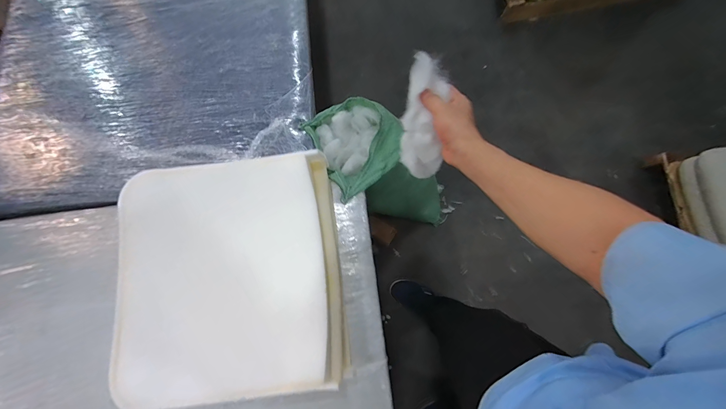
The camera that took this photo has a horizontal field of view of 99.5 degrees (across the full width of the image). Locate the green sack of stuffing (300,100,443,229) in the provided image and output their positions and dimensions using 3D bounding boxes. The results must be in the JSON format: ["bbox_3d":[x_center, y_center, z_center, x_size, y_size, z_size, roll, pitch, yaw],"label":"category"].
[{"bbox_3d":[0.115,-0.047,1.042,0.203,0.778,0.249,4,74,31],"label":"green sack of stuffing"}]

